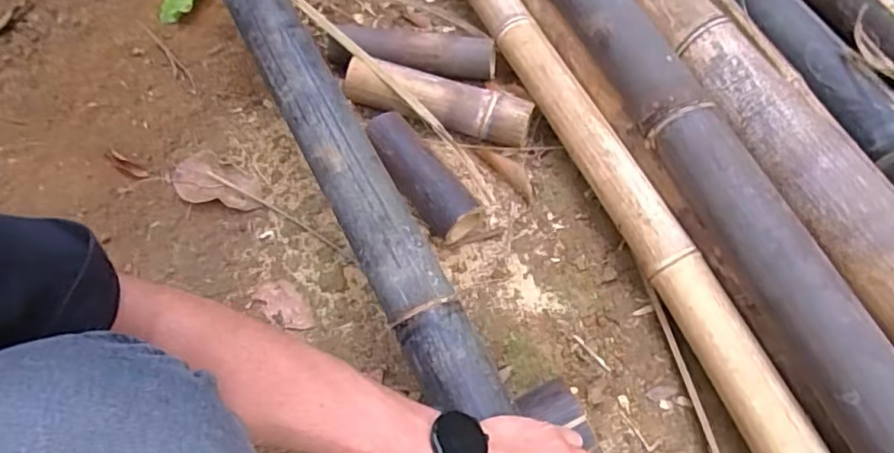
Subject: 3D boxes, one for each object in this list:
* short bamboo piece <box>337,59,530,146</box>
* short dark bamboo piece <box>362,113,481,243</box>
[{"bbox_3d":[-0.014,-0.165,0.780,0.255,0.065,0.065,15,64,9],"label":"short bamboo piece"},{"bbox_3d":[-0.037,-0.062,0.726,0.064,0.067,0.186,-35,67,-15],"label":"short dark bamboo piece"}]

